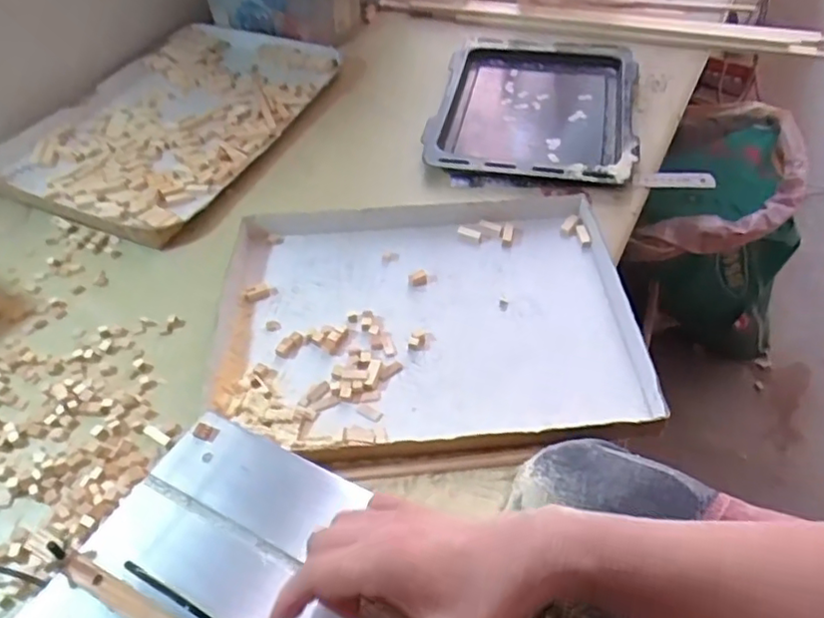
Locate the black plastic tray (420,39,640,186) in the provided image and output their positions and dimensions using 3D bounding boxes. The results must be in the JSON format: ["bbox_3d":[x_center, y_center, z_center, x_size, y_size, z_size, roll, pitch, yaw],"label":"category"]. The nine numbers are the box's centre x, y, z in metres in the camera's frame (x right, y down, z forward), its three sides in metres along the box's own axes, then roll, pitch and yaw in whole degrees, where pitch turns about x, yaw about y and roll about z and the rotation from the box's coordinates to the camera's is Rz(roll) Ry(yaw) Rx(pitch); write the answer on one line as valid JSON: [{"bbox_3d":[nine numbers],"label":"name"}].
[{"bbox_3d":[0.180,-0.307,0.906,0.272,0.037,0.381,7,49,9],"label":"black plastic tray"}]

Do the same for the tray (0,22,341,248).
[{"bbox_3d":[-0.333,-0.286,0.909,0.311,0.031,0.486,16,50,15],"label":"tray"}]

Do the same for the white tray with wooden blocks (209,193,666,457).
[{"bbox_3d":[0.009,-0.002,0.632,0.398,0.035,0.319,-4,49,-1],"label":"white tray with wooden blocks"}]

